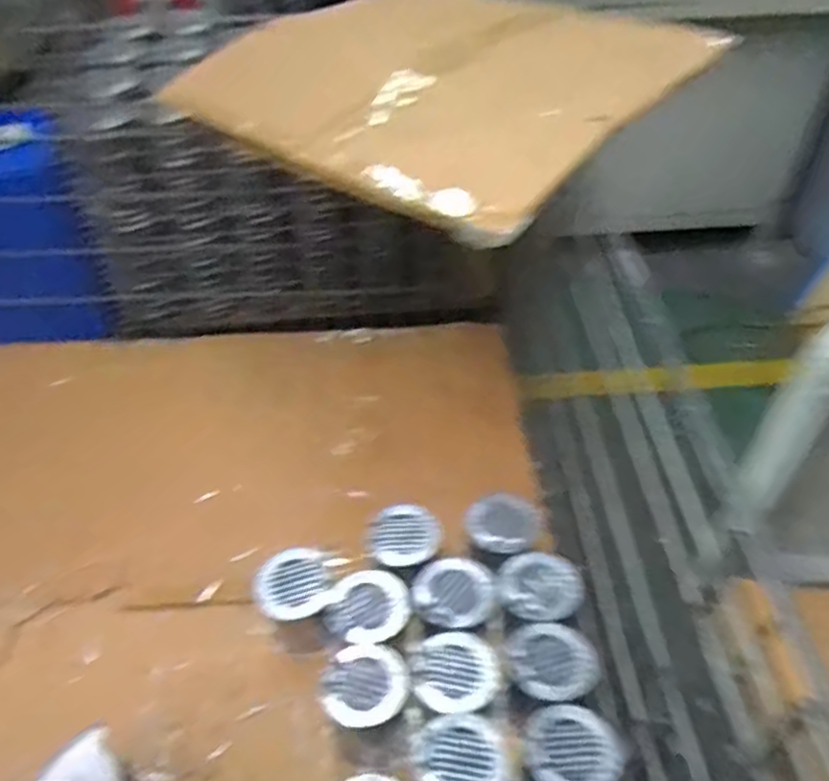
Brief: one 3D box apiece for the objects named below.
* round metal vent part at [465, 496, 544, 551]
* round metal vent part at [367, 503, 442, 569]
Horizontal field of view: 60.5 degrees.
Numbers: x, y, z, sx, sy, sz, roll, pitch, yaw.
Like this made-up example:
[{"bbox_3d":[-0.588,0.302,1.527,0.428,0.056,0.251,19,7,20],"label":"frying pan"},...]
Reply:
[{"bbox_3d":[0.115,0.166,0.899,0.087,0.020,0.079,-36,52,-29],"label":"round metal vent part"},{"bbox_3d":[-0.014,0.176,0.871,0.086,0.017,0.077,-21,46,-18],"label":"round metal vent part"}]

